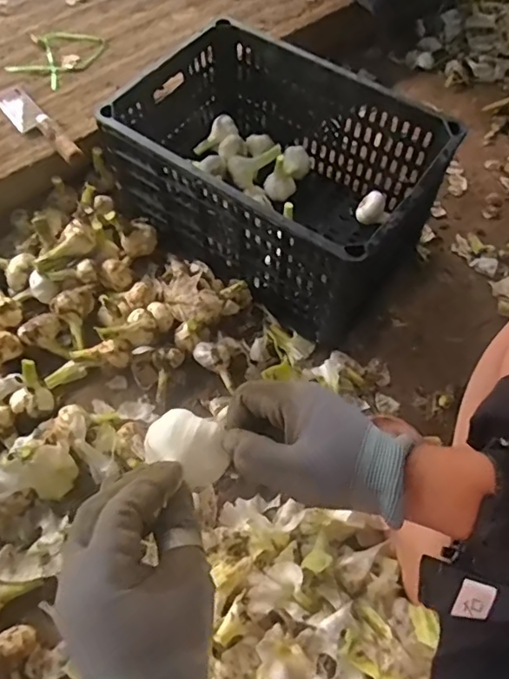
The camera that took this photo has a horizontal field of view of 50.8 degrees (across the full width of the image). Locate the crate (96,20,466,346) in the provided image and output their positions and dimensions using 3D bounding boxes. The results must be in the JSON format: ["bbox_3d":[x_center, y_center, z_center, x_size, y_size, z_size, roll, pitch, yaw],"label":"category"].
[{"bbox_3d":[0.033,-0.256,0.833,0.443,0.229,0.297,35,67,13],"label":"crate"}]

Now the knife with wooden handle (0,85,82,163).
[{"bbox_3d":[-0.359,-0.359,0.879,0.056,0.044,0.248,-36,71,-19],"label":"knife with wooden handle"}]

